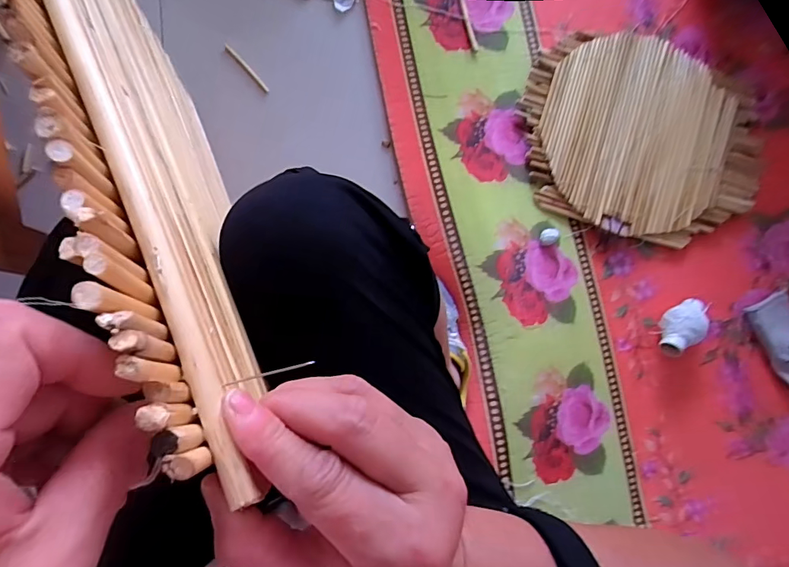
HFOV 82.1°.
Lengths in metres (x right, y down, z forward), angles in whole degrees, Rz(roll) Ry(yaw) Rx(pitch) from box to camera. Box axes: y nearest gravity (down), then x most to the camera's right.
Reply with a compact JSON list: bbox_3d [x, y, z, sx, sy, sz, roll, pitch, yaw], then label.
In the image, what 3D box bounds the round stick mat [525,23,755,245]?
[{"bbox_3d":[0.415,-0.247,0.743,0.402,0.024,0.341,9,83,-6],"label":"round stick mat"}]

